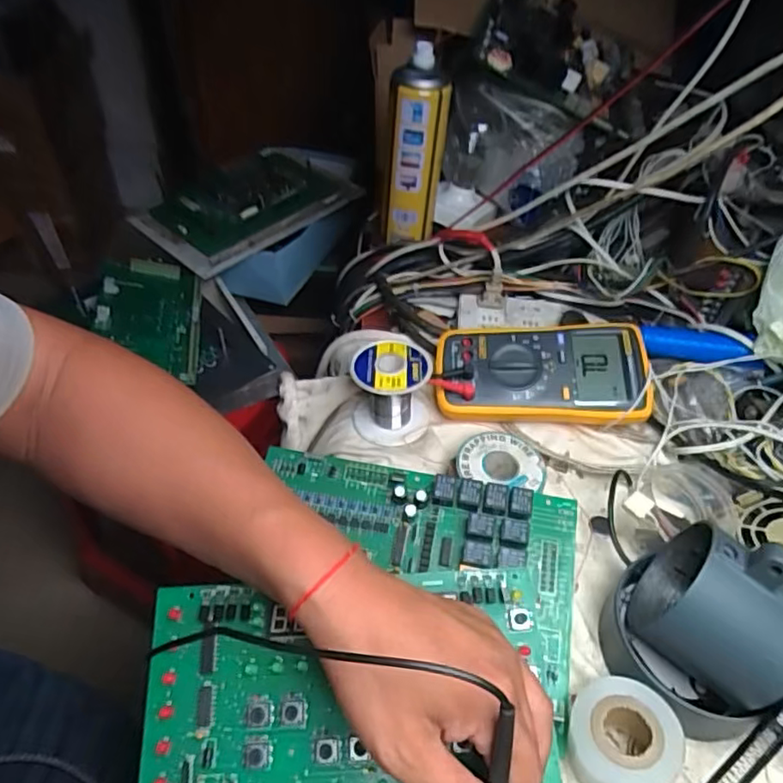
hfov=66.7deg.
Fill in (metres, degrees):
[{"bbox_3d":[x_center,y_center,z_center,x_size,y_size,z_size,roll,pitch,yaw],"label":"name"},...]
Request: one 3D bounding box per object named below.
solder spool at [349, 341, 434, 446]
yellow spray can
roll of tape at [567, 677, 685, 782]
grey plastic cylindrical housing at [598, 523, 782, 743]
[{"bbox_3d":[0.000,-0.001,0.494,0.063,0.060,0.059,3,47,-1],"label":"solder spool"},{"bbox_3d":[0.026,-0.273,0.667,0.064,0.187,0.059,7,47,3],"label":"yellow spray can"},{"bbox_3d":[0.131,0.198,0.340,0.057,0.032,0.058,2,47,-2],"label":"roll of tape"},{"bbox_3d":[0.189,0.137,0.354,0.101,0.109,0.086,37,55,27],"label":"grey plastic cylindrical housing"}]

